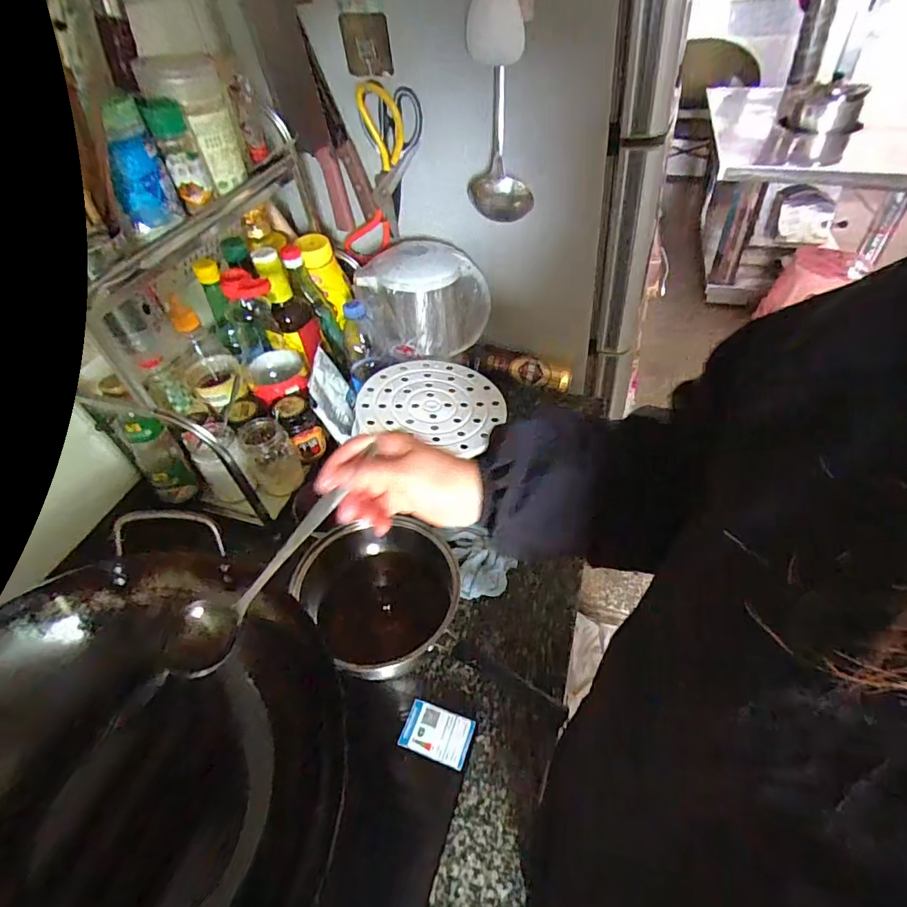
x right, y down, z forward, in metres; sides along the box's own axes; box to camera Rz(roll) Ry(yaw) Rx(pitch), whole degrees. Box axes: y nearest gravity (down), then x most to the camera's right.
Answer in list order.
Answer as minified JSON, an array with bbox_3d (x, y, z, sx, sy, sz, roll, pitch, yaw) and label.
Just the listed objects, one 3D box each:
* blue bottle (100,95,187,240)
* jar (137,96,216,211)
[{"bbox_3d":[-0.342,-0.308,0.543,0.043,0.120,0.058,-9,47,-3],"label":"blue bottle"},{"bbox_3d":[-0.318,-0.349,0.583,0.041,0.103,0.052,-20,49,-13],"label":"jar"}]

